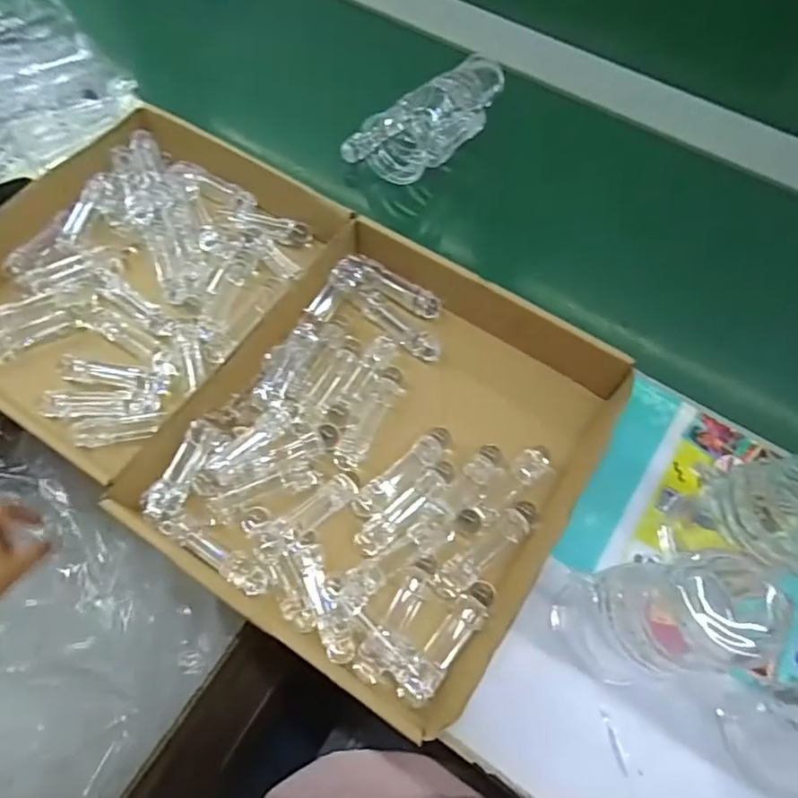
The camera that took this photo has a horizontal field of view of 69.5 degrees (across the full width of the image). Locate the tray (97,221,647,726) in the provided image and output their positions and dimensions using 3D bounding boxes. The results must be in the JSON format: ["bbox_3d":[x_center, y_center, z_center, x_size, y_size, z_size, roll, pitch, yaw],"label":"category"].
[{"bbox_3d":[-0.001,0.025,0.453,0.286,0.046,0.332,30,67,11],"label":"tray"}]

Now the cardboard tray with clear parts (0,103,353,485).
[{"bbox_3d":[-0.235,-0.111,0.525,0.271,0.058,0.318,32,68,13],"label":"cardboard tray with clear parts"}]

